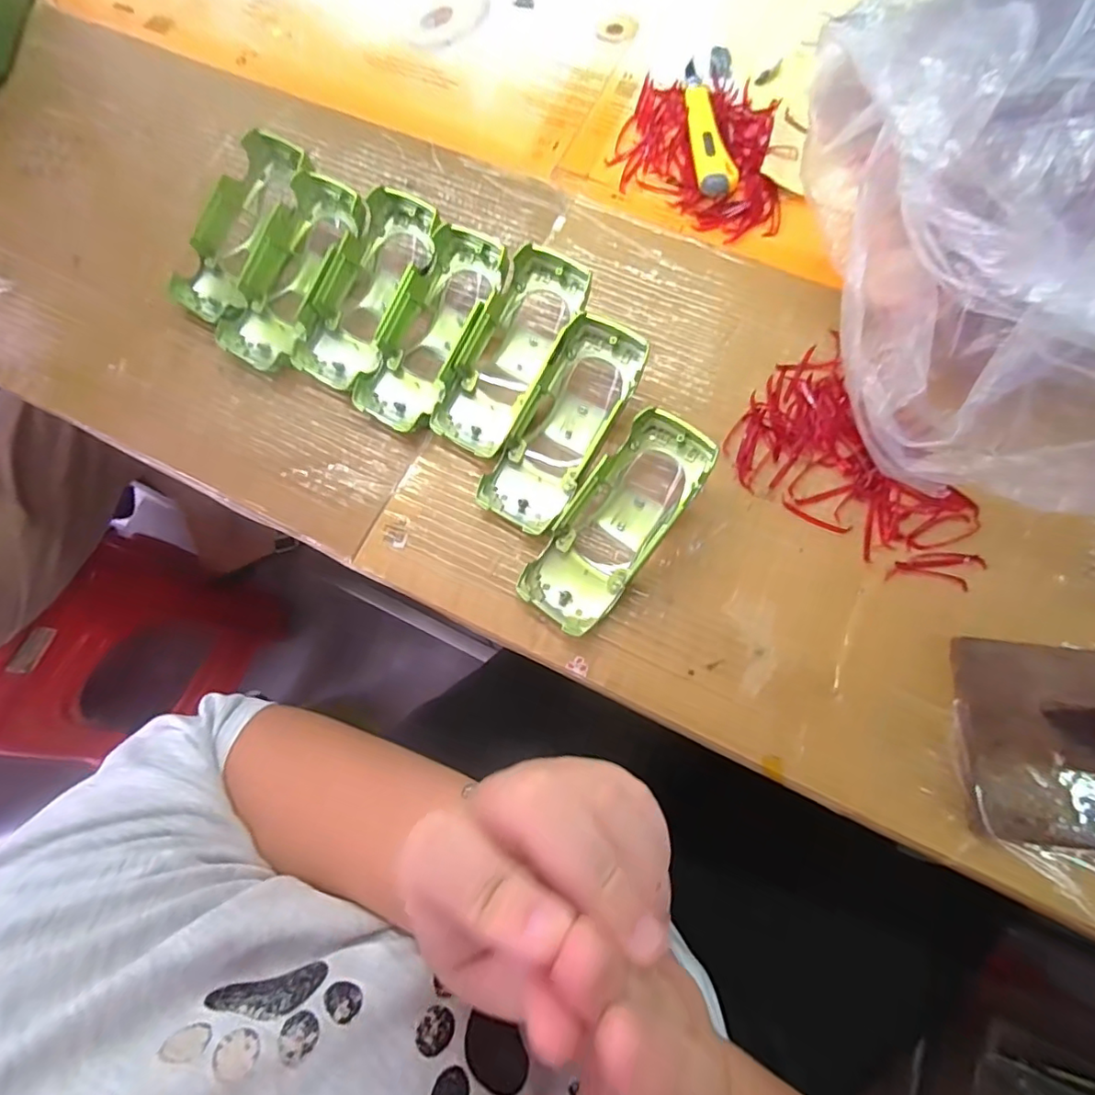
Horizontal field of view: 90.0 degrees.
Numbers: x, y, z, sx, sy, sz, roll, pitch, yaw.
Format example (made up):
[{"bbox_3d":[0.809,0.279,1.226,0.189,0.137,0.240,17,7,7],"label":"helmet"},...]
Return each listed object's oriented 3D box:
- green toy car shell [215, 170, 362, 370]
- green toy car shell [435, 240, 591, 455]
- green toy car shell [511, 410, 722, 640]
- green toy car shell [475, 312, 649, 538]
[{"bbox_3d":[-0.172,-0.185,0.377,0.057,0.032,0.132,26,91,9],"label":"green toy car shell"},{"bbox_3d":[-0.022,-0.124,0.346,0.054,0.042,0.131,27,75,9],"label":"green toy car shell"},{"bbox_3d":[0.042,-0.015,0.321,0.052,0.032,0.133,36,89,12],"label":"green toy car shell"},{"bbox_3d":[0.012,-0.075,0.340,0.052,0.040,0.135,29,90,10],"label":"green toy car shell"}]

